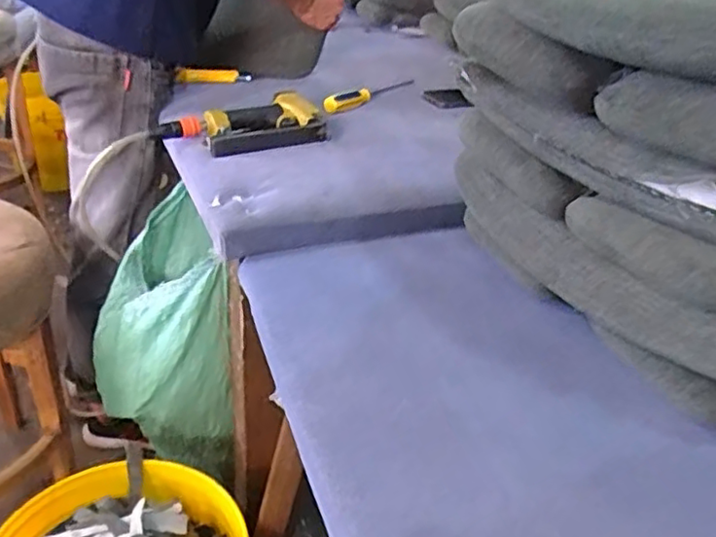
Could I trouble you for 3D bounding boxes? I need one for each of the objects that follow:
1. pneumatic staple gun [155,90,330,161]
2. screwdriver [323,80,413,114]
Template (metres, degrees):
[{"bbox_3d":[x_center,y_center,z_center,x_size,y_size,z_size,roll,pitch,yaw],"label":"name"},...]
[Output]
[{"bbox_3d":[-0.169,-0.207,0.932,0.239,0.043,0.127,-13,36,-27],"label":"pneumatic staple gun"},{"bbox_3d":[0.024,-0.318,1.149,0.035,0.027,0.257,22,35,26],"label":"screwdriver"}]

